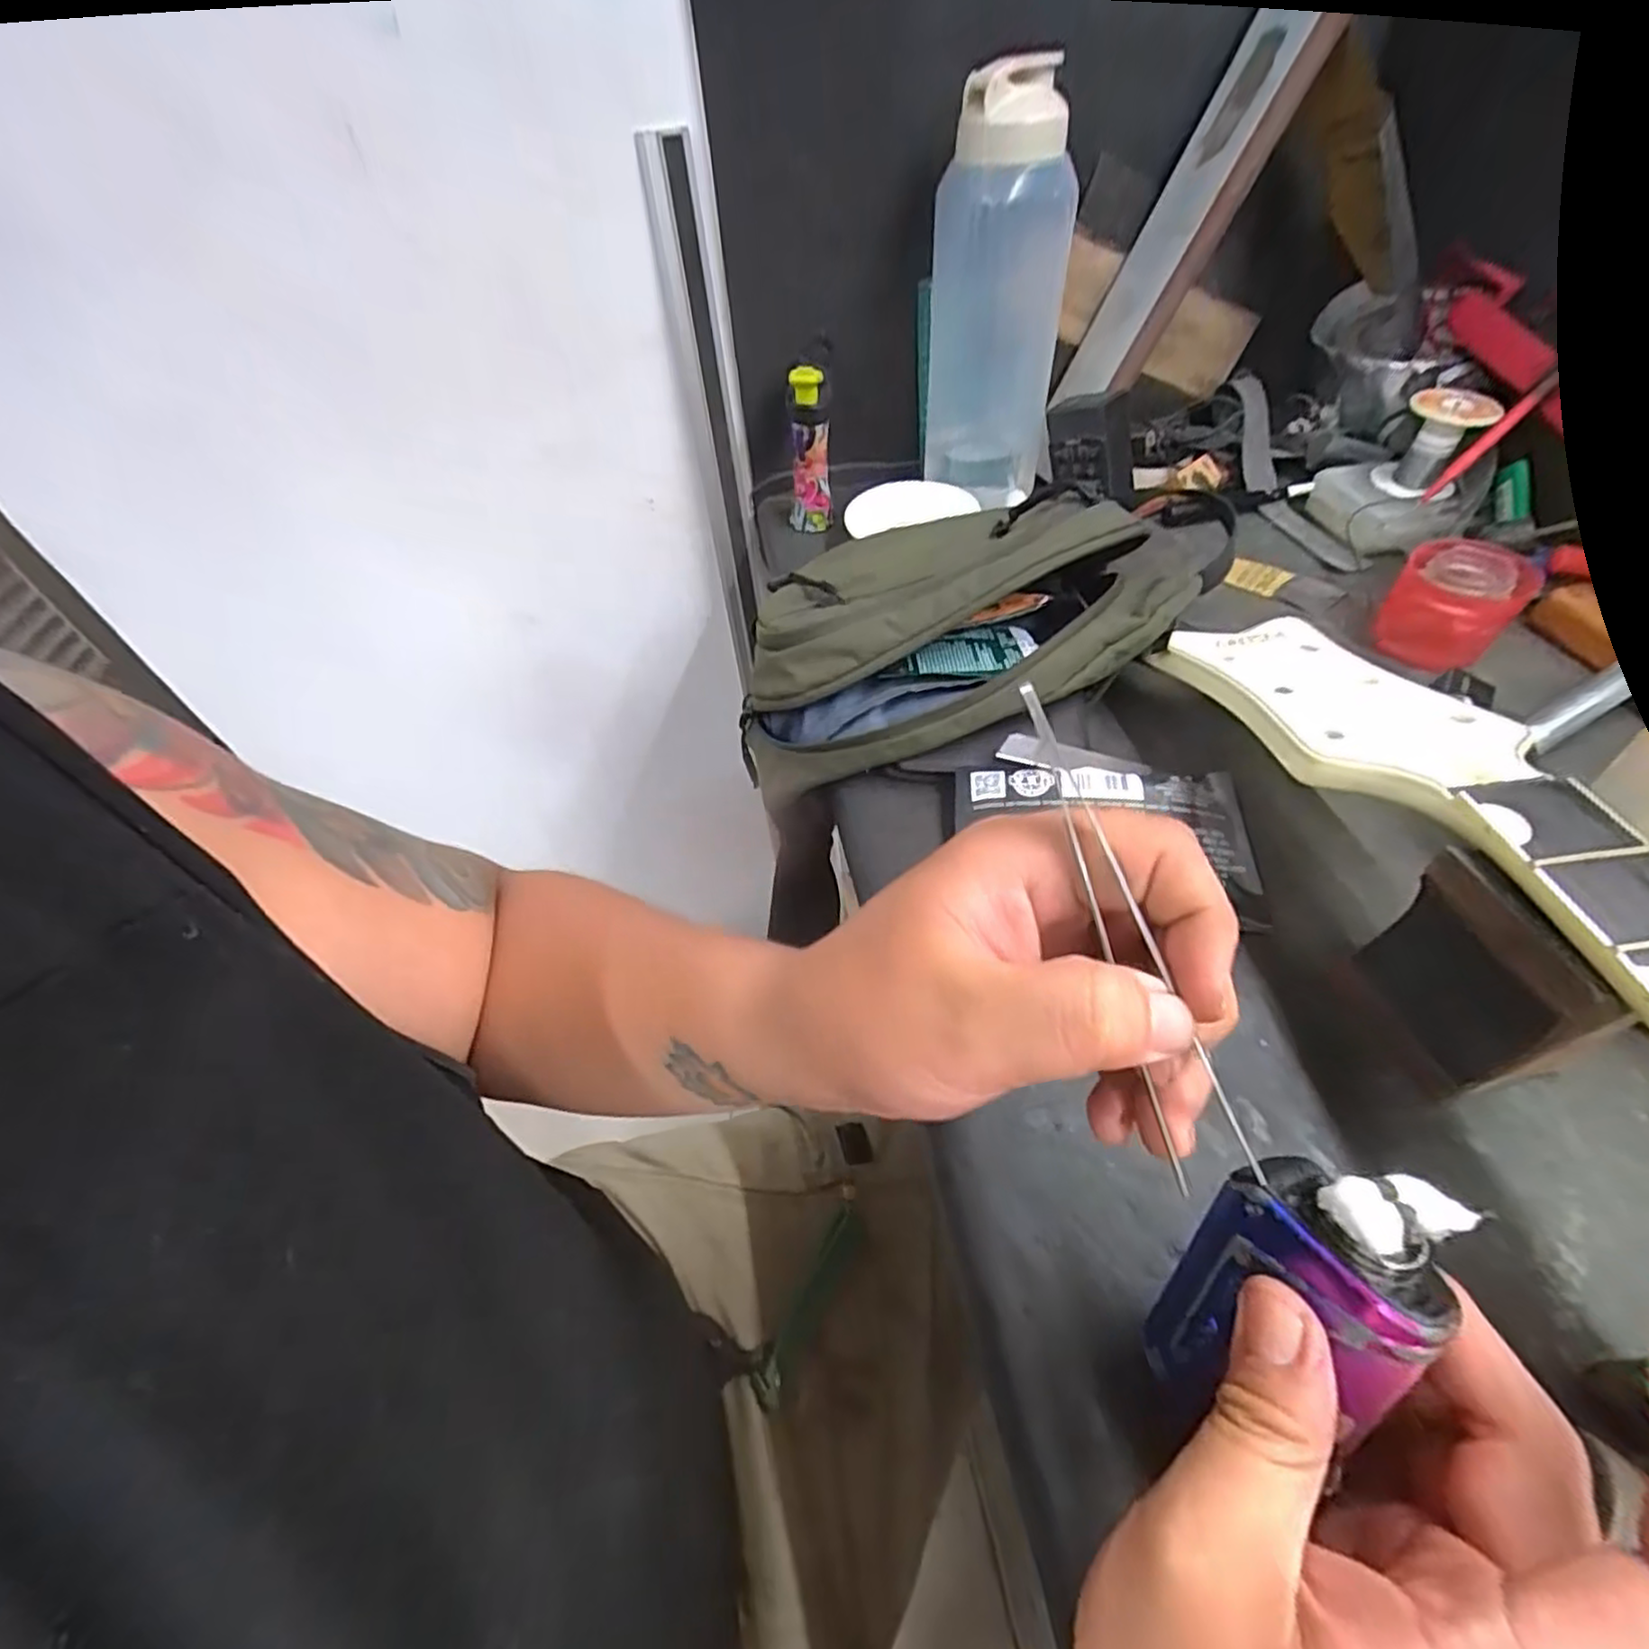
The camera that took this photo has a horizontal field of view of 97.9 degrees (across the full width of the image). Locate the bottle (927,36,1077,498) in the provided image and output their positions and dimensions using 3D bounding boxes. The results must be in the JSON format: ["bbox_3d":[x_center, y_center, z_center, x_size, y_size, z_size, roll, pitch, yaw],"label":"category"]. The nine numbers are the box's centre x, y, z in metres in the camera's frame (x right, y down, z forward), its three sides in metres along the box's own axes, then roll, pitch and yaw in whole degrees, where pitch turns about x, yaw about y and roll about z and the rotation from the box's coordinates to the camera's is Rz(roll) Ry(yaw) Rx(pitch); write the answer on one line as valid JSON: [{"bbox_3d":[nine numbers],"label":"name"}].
[{"bbox_3d":[0.122,-0.368,0.520,0.091,0.247,0.073,3,50,8],"label":"bottle"}]

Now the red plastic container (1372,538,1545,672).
[{"bbox_3d":[0.390,-0.139,0.446,0.064,0.052,0.057,27,57,26],"label":"red plastic container"}]

